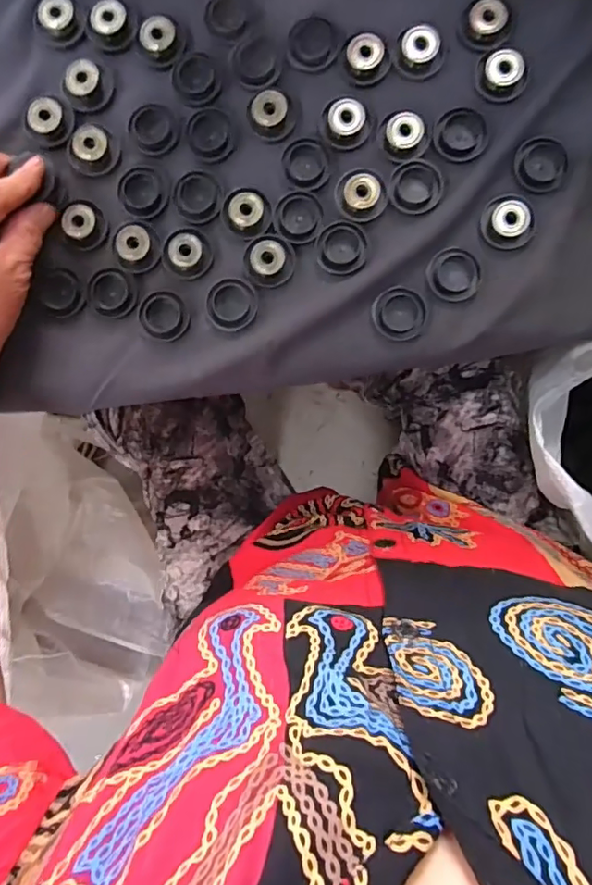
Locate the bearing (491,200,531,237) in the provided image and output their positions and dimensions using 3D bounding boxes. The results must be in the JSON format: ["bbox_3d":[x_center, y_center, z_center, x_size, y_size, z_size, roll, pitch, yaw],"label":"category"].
[{"bbox_3d":[0.137,-0.142,0.346,0.026,0.009,0.022,-36,89,2],"label":"bearing"}]

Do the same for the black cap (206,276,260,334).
[{"bbox_3d":[-0.042,-0.090,0.359,0.033,0.004,0.033,0,90,2],"label":"black cap"}]

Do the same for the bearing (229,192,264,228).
[{"bbox_3d":[-0.032,-0.150,0.355,0.020,0.007,0.021,5,91,2],"label":"bearing"}]

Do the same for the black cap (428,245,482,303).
[{"bbox_3d":[0.101,-0.108,0.353,0.033,0.004,0.033,0,90,2],"label":"black cap"}]

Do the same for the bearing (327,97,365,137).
[{"bbox_3d":[0.032,-0.207,0.350,0.023,0.011,0.021,0,90,2],"label":"bearing"}]

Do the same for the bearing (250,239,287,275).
[{"bbox_3d":[-0.018,-0.120,0.356,0.022,0.009,0.023,8,91,2],"label":"bearing"}]

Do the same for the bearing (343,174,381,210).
[{"bbox_3d":[0.043,-0.160,0.353,0.021,0.009,0.021,0,90,2],"label":"bearing"}]

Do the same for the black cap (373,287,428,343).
[{"bbox_3d":[0.067,-0.083,0.354,0.033,0.004,0.033,8,91,2],"label":"black cap"}]

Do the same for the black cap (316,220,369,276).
[{"bbox_3d":[0.030,-0.126,0.356,0.032,0.004,0.032,0,90,2],"label":"black cap"}]

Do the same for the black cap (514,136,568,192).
[{"bbox_3d":[0.154,-0.176,0.346,0.032,0.005,0.032,0,90,2],"label":"black cap"}]

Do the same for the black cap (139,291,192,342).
[{"bbox_3d":[-0.087,-0.083,0.362,0.030,0.004,0.035,-32,89,2],"label":"black cap"}]

